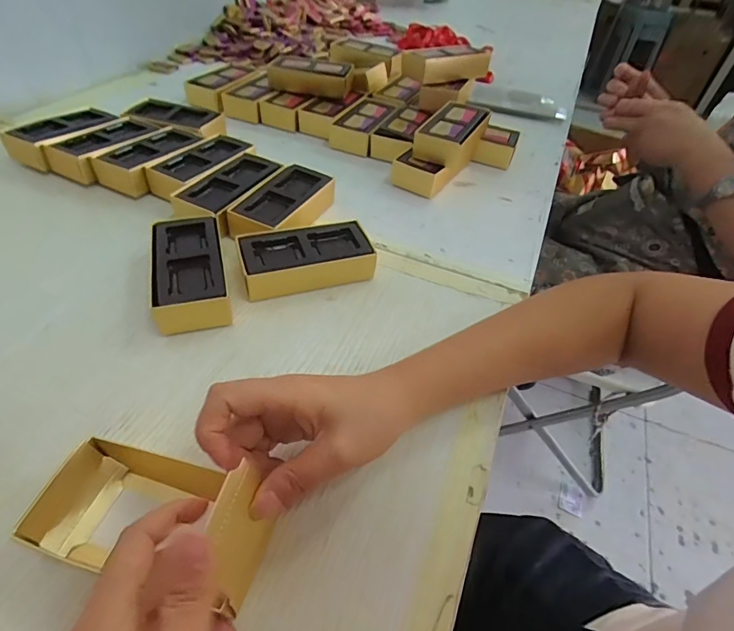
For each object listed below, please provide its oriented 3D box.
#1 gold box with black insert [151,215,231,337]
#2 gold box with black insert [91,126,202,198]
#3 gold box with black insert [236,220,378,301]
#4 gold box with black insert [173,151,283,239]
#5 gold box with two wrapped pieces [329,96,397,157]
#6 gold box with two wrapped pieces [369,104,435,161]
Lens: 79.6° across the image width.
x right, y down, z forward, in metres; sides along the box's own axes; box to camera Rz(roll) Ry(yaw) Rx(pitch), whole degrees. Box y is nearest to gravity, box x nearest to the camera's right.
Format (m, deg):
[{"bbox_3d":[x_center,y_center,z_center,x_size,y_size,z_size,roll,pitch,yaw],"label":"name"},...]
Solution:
[{"bbox_3d":[-0.149,-0.036,0.376,0.057,0.035,0.120,-10,48,-15],"label":"gold box with black insert"},{"bbox_3d":[-0.245,-0.177,0.503,0.062,0.038,0.112,20,47,14],"label":"gold box with black insert"},{"bbox_3d":[-0.054,-0.051,0.399,0.110,0.034,0.057,-9,48,-14],"label":"gold box with black insert"},{"bbox_3d":[-0.143,-0.130,0.465,0.065,0.029,0.123,17,47,11],"label":"gold box with black insert"},{"bbox_3d":[0.000,-0.264,0.610,0.066,0.037,0.114,21,48,14],"label":"gold box with two wrapped pieces"},{"bbox_3d":[0.050,-0.251,0.596,0.056,0.038,0.122,19,47,12],"label":"gold box with two wrapped pieces"}]

